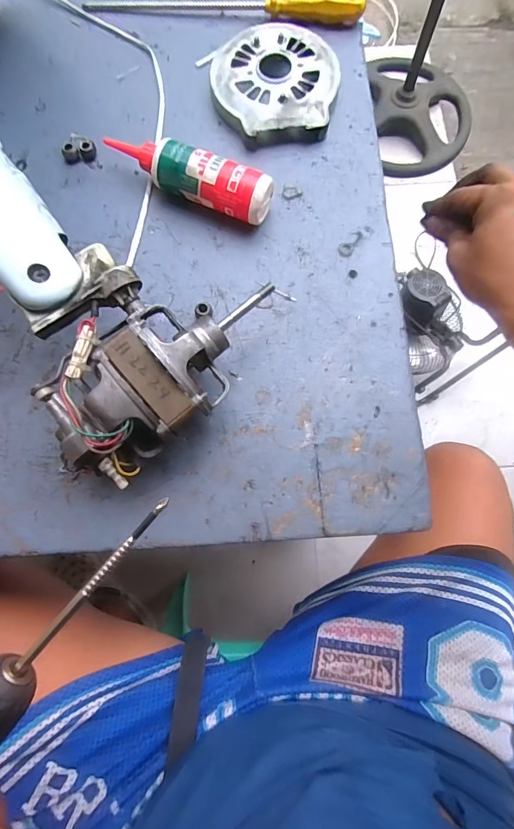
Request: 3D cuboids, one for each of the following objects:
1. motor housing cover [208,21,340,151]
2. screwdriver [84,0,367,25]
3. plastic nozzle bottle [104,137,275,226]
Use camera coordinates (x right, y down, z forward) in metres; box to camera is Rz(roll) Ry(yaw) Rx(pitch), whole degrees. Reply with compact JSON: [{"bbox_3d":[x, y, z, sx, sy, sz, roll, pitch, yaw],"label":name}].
[{"bbox_3d":[0.017,-0.330,0.422,0.122,0.025,0.127,-9,78,-2],"label":"motor housing cover"},{"bbox_3d":[-0.033,-0.443,0.448,0.291,0.024,0.030,3,78,1],"label":"screwdriver"},{"bbox_3d":[-0.063,-0.216,0.379,0.154,0.034,0.036,22,79,5],"label":"plastic nozzle bottle"}]

